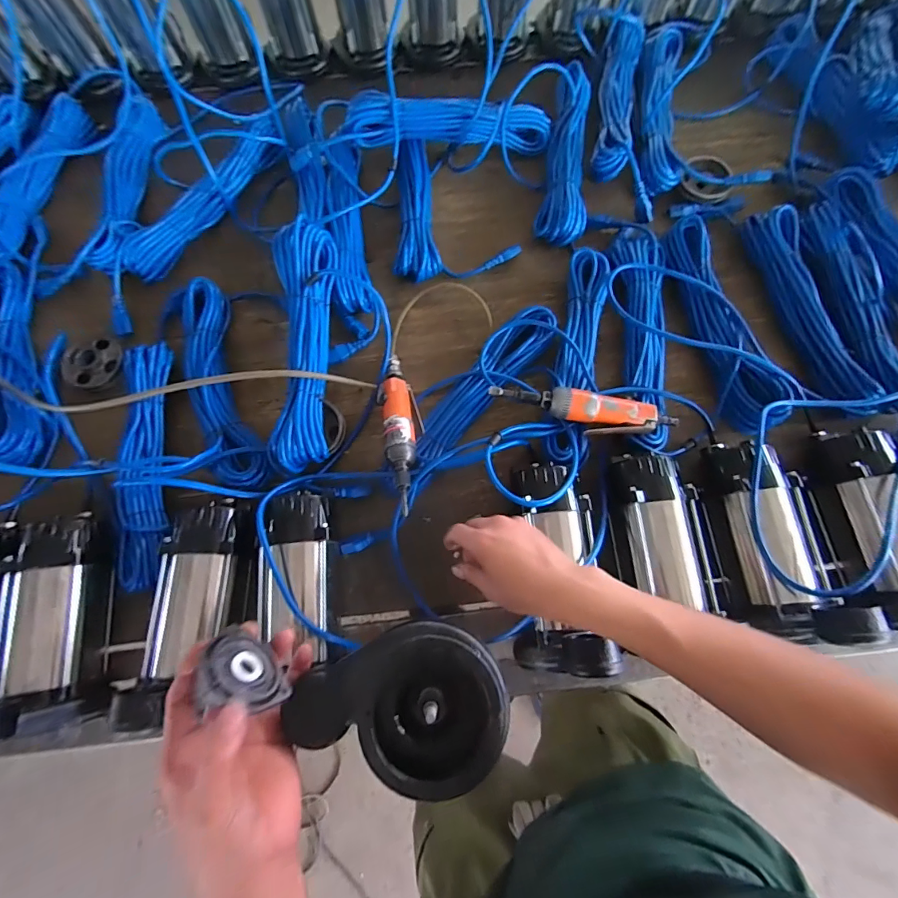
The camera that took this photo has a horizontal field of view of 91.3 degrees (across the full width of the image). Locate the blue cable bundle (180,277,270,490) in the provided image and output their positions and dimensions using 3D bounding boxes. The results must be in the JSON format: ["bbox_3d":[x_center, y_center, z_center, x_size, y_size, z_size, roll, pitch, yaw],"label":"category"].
[{"bbox_3d":[-0.332,-0.092,0.641,0.083,0.053,0.332,-22,75,-5],"label":"blue cable bundle"}]

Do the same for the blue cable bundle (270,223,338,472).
[{"bbox_3d":[-0.201,-0.144,0.604,0.077,0.068,0.350,-3,74,0],"label":"blue cable bundle"}]

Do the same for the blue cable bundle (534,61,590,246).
[{"bbox_3d":[0.200,-0.490,0.739,0.076,0.054,0.327,8,74,3],"label":"blue cable bundle"}]

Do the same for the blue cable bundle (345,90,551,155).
[{"bbox_3d":[0.001,-0.545,0.729,0.341,0.054,0.077,-3,74,0],"label":"blue cable bundle"}]

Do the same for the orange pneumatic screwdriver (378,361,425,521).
[{"bbox_3d":[-0.063,-0.031,0.583,0.052,0.035,0.248,-8,53,-1],"label":"orange pneumatic screwdriver"}]

